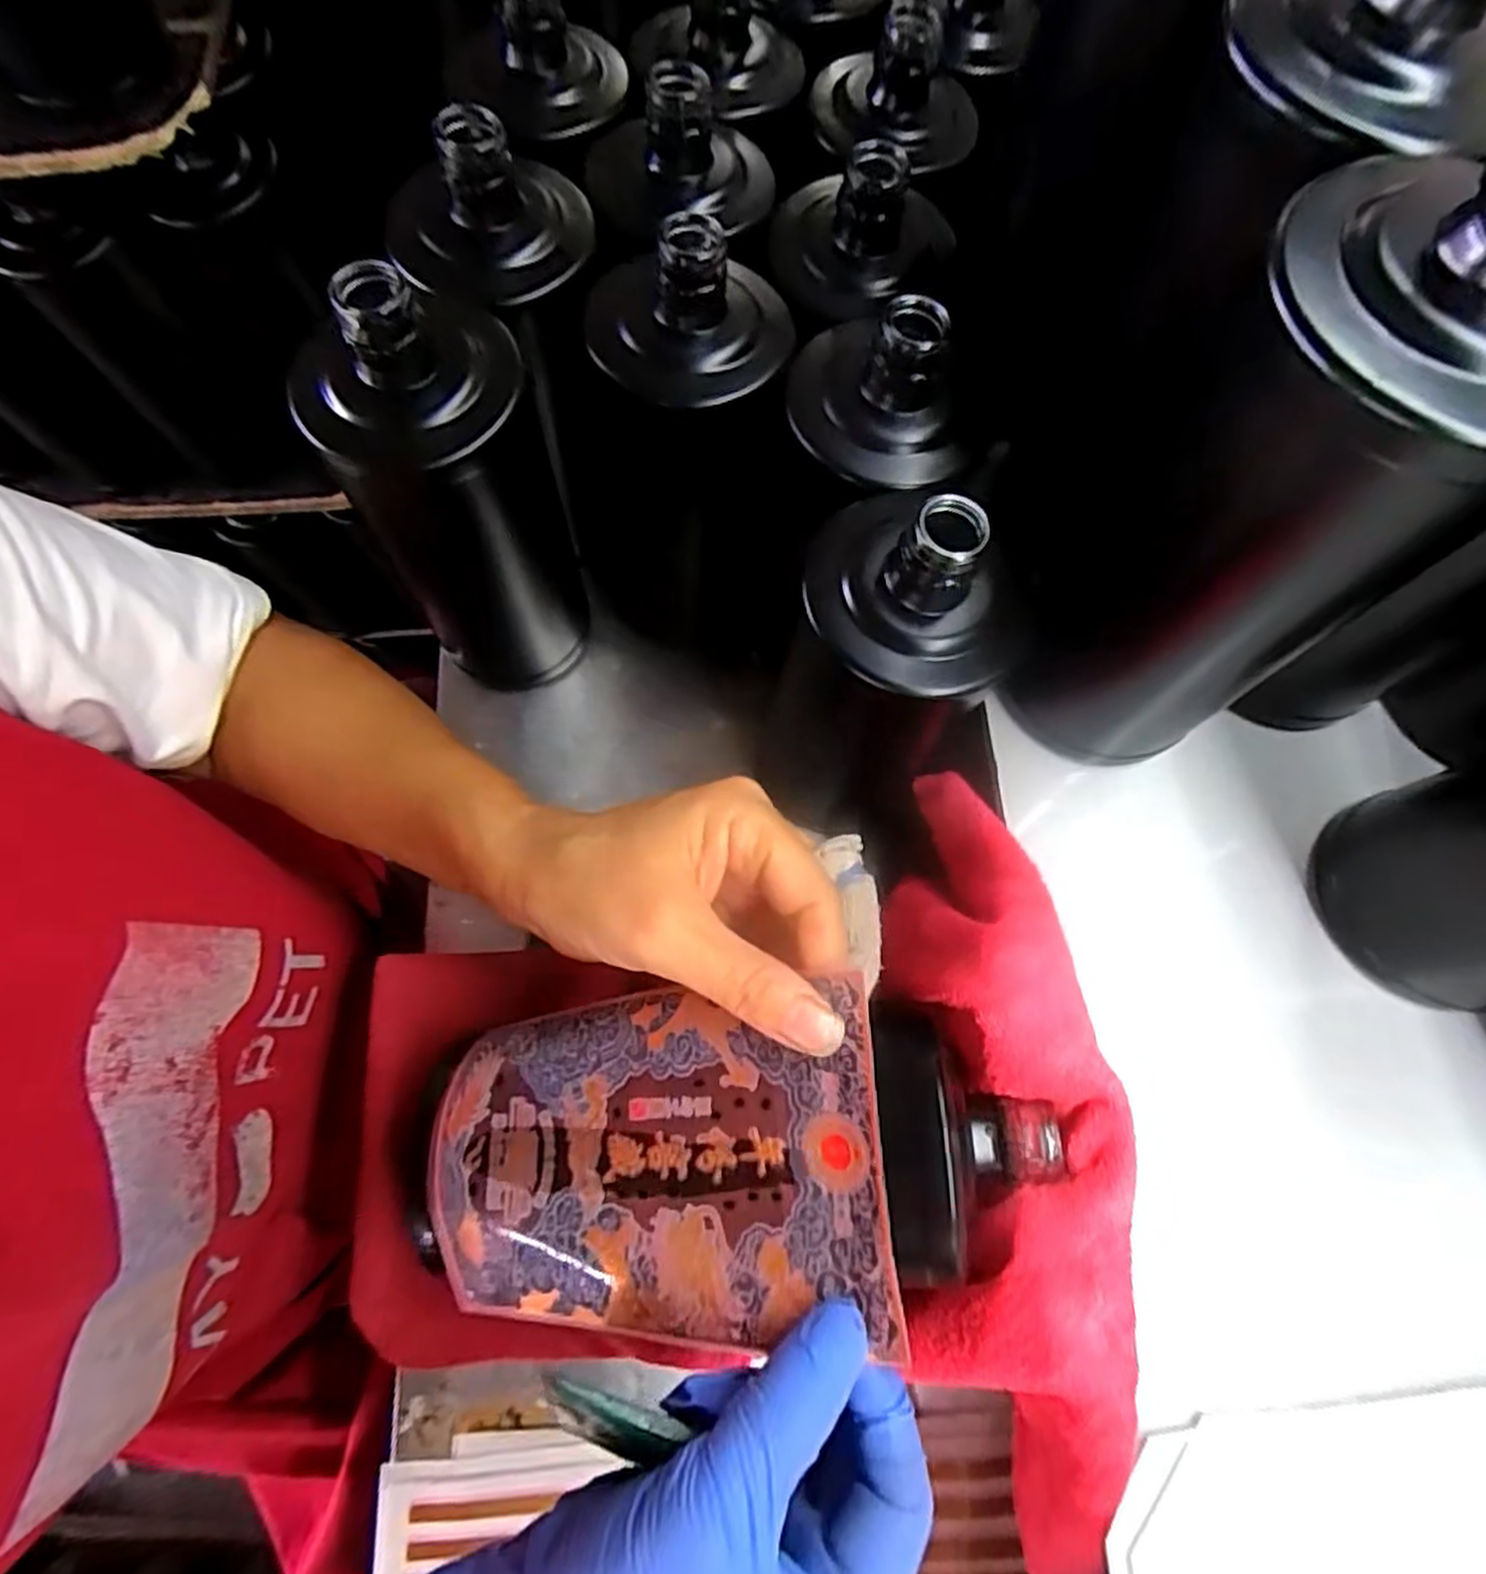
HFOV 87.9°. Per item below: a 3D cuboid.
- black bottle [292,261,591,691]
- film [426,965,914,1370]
[{"bbox_3d":[-0.114,-0.113,0.328,0.082,0.192,0.068,-25,74,-7],"label":"black bottle"},{"bbox_3d":[-0.035,0.110,0.236,0.153,0.025,0.084,-8,70,11],"label":"film"}]

